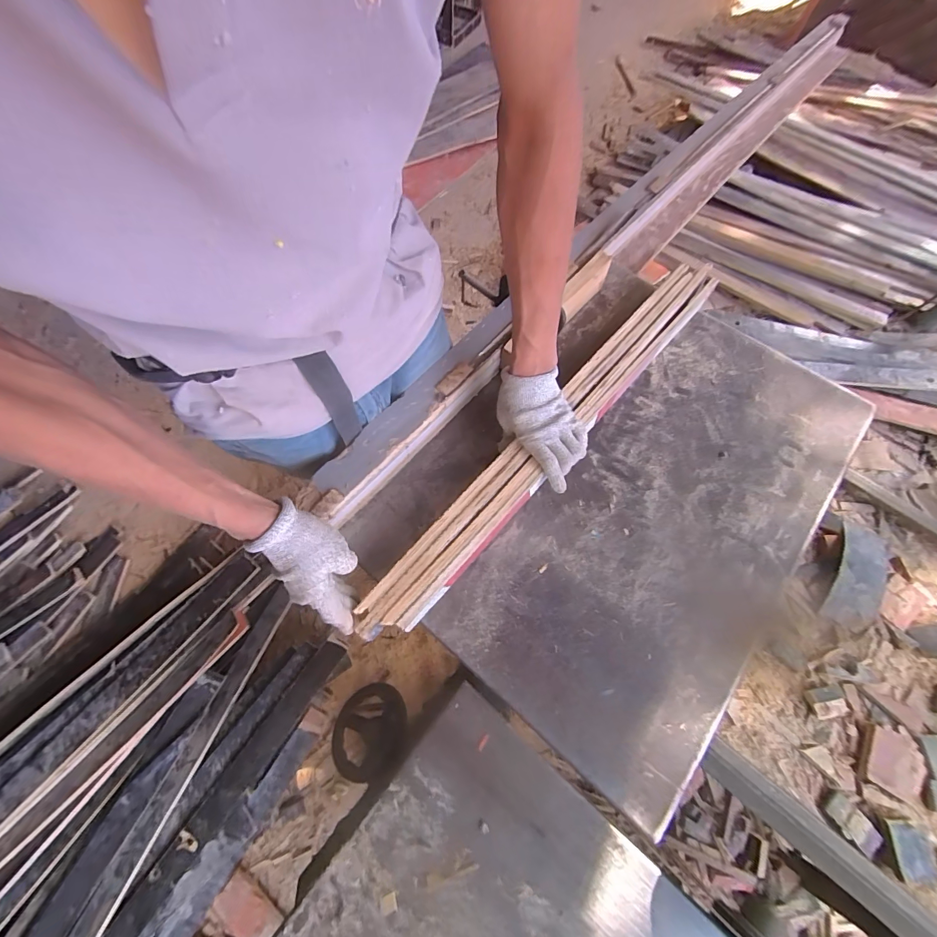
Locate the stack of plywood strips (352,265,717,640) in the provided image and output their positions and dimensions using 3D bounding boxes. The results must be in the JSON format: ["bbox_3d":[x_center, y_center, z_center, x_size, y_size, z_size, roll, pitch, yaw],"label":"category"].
[{"bbox_3d":[0.139,-0.068,0.593,0.069,0.020,0.795,39,72,17],"label":"stack of plywood strips"}]

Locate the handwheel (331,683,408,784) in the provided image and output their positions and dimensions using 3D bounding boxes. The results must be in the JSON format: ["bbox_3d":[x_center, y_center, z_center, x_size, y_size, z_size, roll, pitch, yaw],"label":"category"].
[{"bbox_3d":[-0.139,0.379,0.581,0.115,0.035,0.115,-10,59,17],"label":"handwheel"}]

